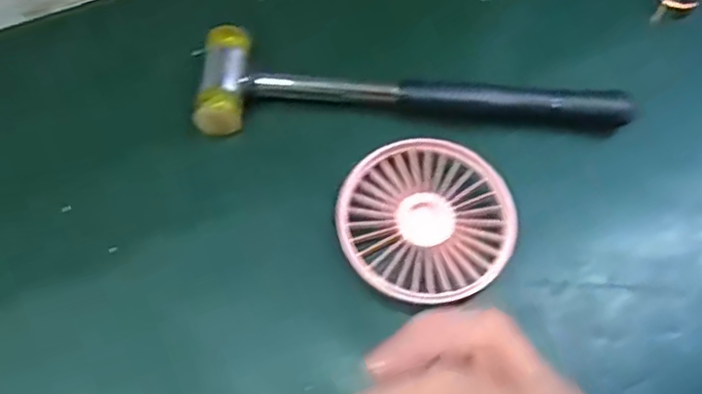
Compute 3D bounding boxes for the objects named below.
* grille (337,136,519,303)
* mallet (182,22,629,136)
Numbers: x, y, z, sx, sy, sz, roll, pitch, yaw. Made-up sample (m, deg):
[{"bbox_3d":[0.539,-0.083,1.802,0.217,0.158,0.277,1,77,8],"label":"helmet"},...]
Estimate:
[{"bbox_3d":[0.039,0.012,0.349,0.089,0.019,0.085,1,64,-3],"label":"grille"},{"bbox_3d":[0.037,-0.066,0.382,0.238,0.023,0.064,-1,64,-4],"label":"mallet"}]

